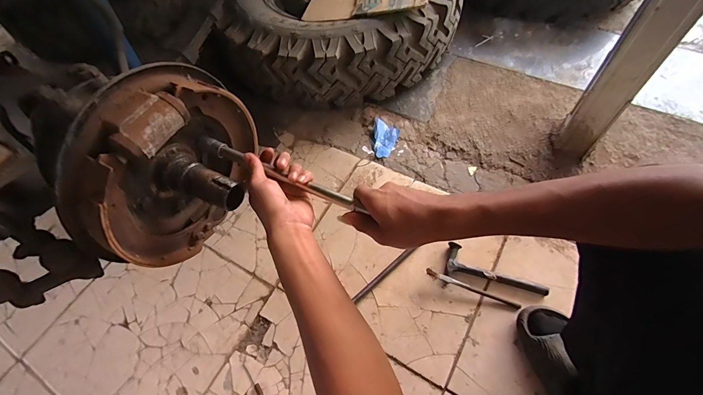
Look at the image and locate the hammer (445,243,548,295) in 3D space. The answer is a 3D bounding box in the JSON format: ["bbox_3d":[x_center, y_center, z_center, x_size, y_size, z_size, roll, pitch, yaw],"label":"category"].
[{"bbox_3d":[0.309,0.153,0.718,0.205,0.027,0.061,11,62,10],"label":"hammer"}]

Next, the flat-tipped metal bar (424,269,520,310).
[{"bbox_3d":[0.249,0.192,0.700,0.193,0.020,0.016,21,60,12],"label":"flat-tipped metal bar"}]

